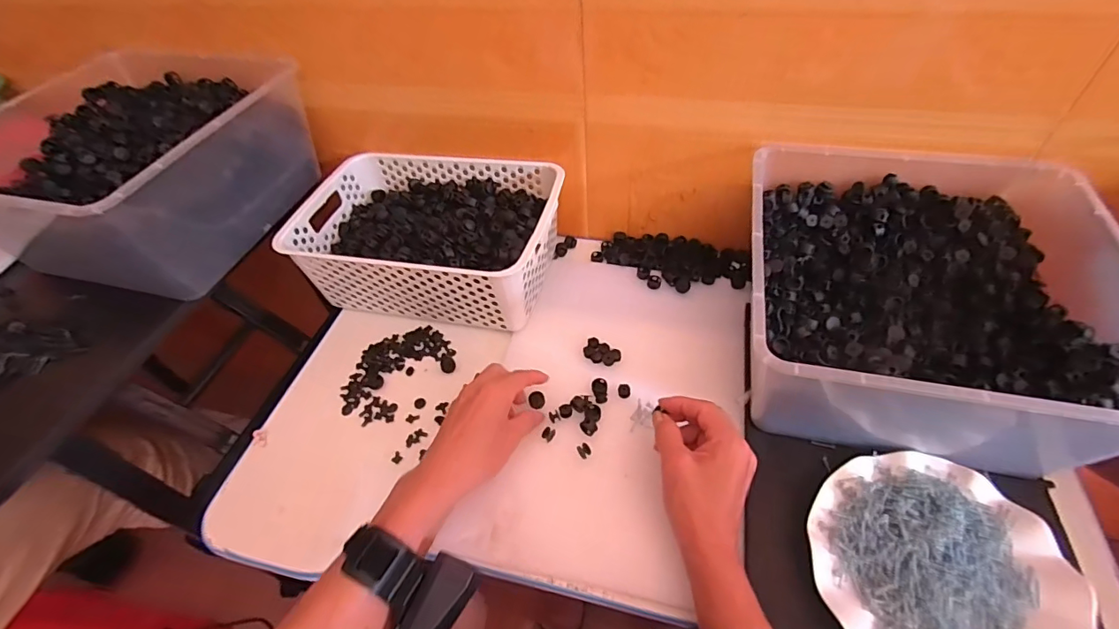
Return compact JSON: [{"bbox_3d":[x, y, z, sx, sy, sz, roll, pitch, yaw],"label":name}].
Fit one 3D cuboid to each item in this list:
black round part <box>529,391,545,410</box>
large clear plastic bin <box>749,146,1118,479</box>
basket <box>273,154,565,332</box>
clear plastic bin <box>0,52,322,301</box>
[{"bbox_3d":[-0.024,0.091,0.528,0.017,0.010,0.016,-3,50,3],"label":"black round part"},{"bbox_3d":[0.327,-0.008,0.475,0.297,0.144,0.297,6,51,10],"label":"large clear plastic bin"},{"bbox_3d":[-0.156,-0.097,0.633,0.300,0.113,0.201,8,51,12],"label":"basket"},{"bbox_3d":[-0.502,-0.183,0.592,0.362,0.137,0.301,13,52,16],"label":"clear plastic bin"}]

